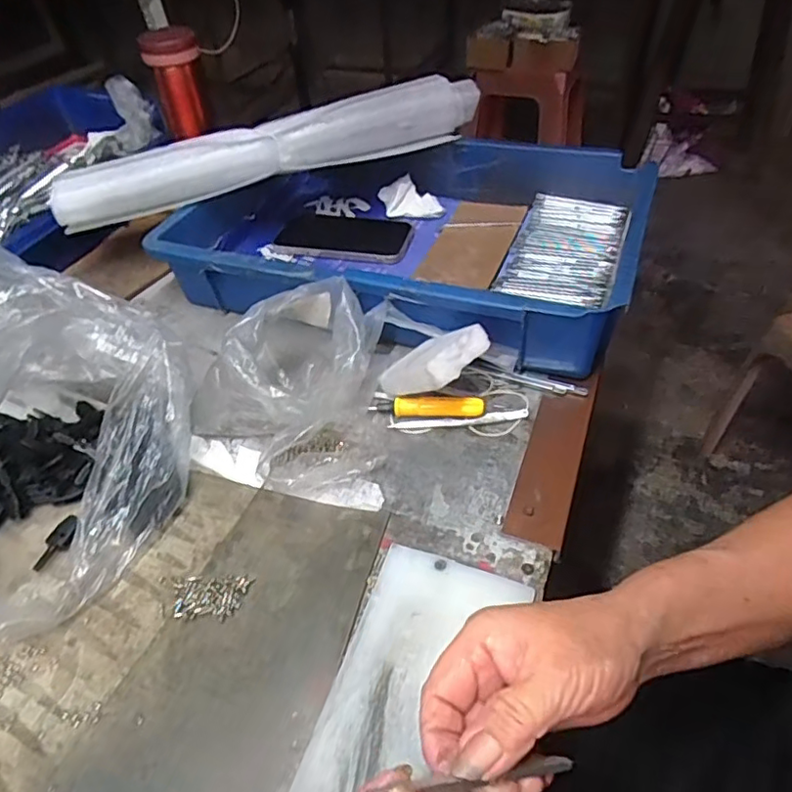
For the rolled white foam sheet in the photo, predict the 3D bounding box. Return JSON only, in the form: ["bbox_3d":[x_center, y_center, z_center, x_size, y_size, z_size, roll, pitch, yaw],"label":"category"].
[{"bbox_3d":[-0.119,-0.253,0.600,0.435,0.058,0.060,-15,46,-10],"label":"rolled white foam sheet"}]

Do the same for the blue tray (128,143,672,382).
[{"bbox_3d":[0.006,-0.157,0.590,0.432,0.084,0.288,11,47,15],"label":"blue tray"}]

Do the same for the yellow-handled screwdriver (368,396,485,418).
[{"bbox_3d":[0.025,0.009,0.467,0.088,0.016,0.015,2,45,7],"label":"yellow-handled screwdriver"}]

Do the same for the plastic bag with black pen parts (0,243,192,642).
[{"bbox_3d":[-0.258,0.013,0.408,0.201,0.136,0.245,-29,50,-22],"label":"plastic bag with black pen parts"}]

